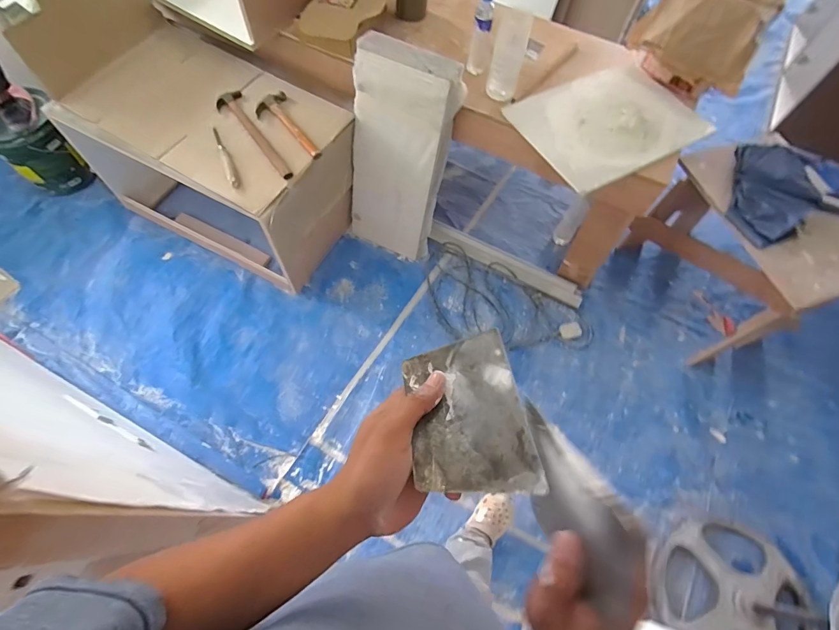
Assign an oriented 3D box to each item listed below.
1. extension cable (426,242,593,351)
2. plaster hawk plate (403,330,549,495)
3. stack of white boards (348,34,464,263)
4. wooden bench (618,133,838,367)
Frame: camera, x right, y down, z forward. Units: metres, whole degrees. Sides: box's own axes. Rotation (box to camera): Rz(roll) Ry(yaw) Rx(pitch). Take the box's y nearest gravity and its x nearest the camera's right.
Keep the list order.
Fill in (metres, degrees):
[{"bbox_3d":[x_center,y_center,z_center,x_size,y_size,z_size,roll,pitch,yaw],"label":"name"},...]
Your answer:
[{"bbox_3d":[0.349,-0.030,1.698,0.710,0.035,0.391,26,68,9],"label":"extension cable"},{"bbox_3d":[0.039,0.080,0.342,0.091,0.004,0.137,-13,51,3],"label":"plaster hawk plate"},{"bbox_3d":[-0.070,-0.556,1.526,0.348,0.770,0.105,26,51,10],"label":"stack of white boards"},{"bbox_3d":[1.128,-0.221,1.509,0.424,0.557,0.602,-16,68,-9],"label":"wooden bench"}]

